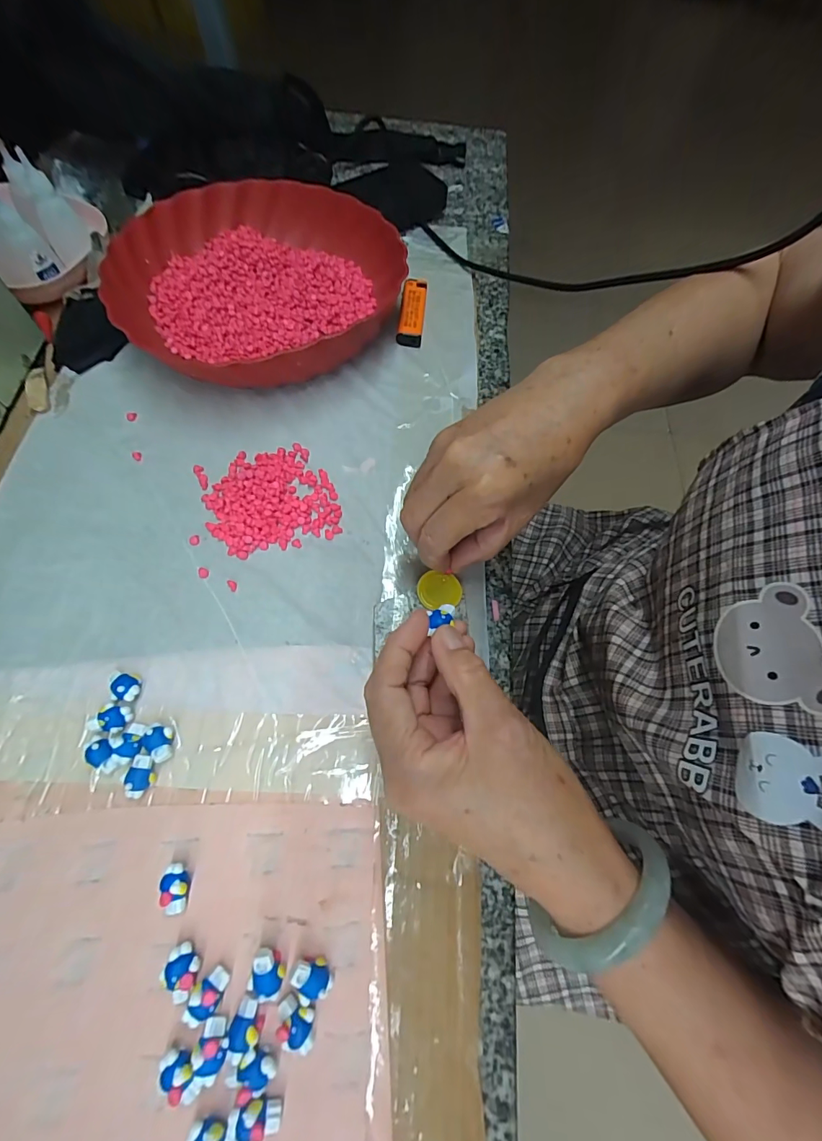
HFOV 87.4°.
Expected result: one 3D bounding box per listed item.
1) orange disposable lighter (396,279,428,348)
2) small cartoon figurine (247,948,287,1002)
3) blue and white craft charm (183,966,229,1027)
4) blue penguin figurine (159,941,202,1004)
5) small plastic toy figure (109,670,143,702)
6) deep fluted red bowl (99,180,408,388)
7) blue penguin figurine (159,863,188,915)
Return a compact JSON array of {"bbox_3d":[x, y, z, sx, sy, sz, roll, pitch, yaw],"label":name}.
[{"bbox_3d":[0.001,-0.240,0.399,0.023,0.015,0.079,6,67,0],"label":"orange disposable lighter"},{"bbox_3d":[-0.070,0.196,0.209,0.016,0.012,0.018,15,67,4],"label":"small cartoon figurine"},{"bbox_3d":[-0.098,0.203,0.205,0.013,0.011,0.021,41,72,14],"label":"blue and white craft charm"},{"bbox_3d":[-0.111,0.195,0.209,0.015,0.013,0.020,-36,73,-16],"label":"blue penguin figurine"},{"bbox_3d":[-0.173,0.070,0.261,0.018,0.010,0.017,7,67,1],"label":"small plastic toy figure"},{"bbox_3d":[-0.132,-0.246,0.374,0.233,0.047,0.235,1,67,-2],"label":"deep fluted red bowl"},{"bbox_3d":[-0.121,0.164,0.222,0.012,0.013,0.022,-15,69,-9],"label":"blue penguin figurine"}]

